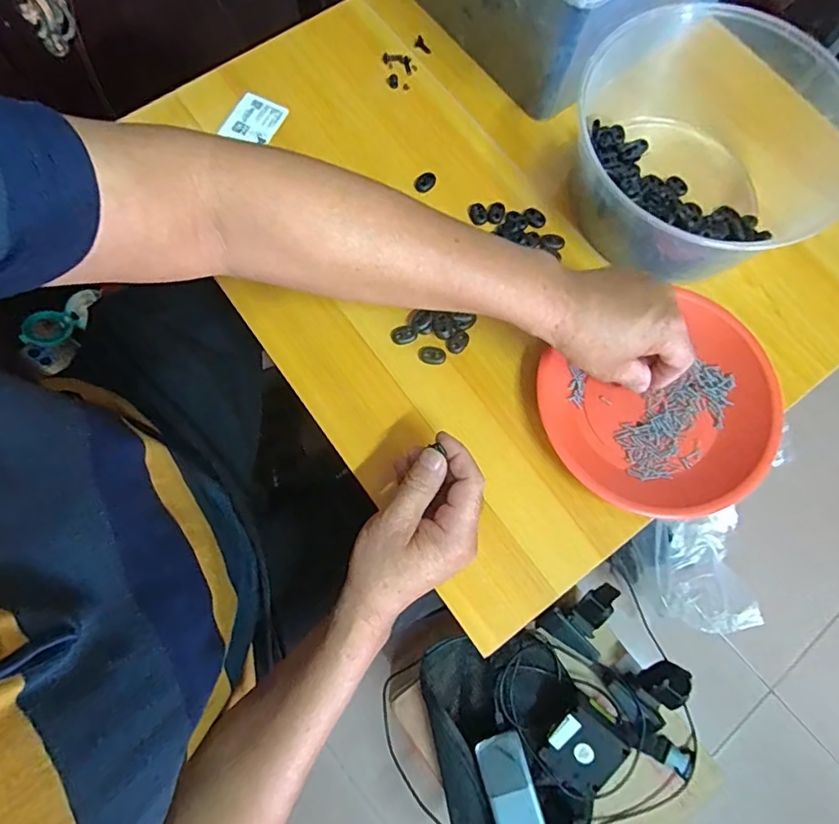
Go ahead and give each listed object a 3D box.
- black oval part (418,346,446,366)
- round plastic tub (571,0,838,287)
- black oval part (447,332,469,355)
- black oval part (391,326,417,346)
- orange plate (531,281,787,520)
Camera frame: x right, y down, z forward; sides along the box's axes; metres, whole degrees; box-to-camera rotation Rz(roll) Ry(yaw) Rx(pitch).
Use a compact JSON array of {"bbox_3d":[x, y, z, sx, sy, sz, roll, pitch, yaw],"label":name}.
[{"bbox_3d":[0.011,-0.049,0.453,0.024,0.004,0.016,16,76,2],"label":"black oval part"},{"bbox_3d":[0.245,-0.228,0.456,0.198,0.097,0.208,0,76,-2],"label":"round plastic tub"},{"bbox_3d":[0.034,-0.060,0.454,0.021,0.004,0.016,-29,79,-9],"label":"black oval part"},{"bbox_3d":[-0.014,-0.067,0.455,0.020,0.005,0.017,-25,78,-8],"label":"black oval part"},{"bbox_3d":[0.204,0.000,0.437,0.185,0.028,0.163,-19,77,-6],"label":"orange plate"}]

